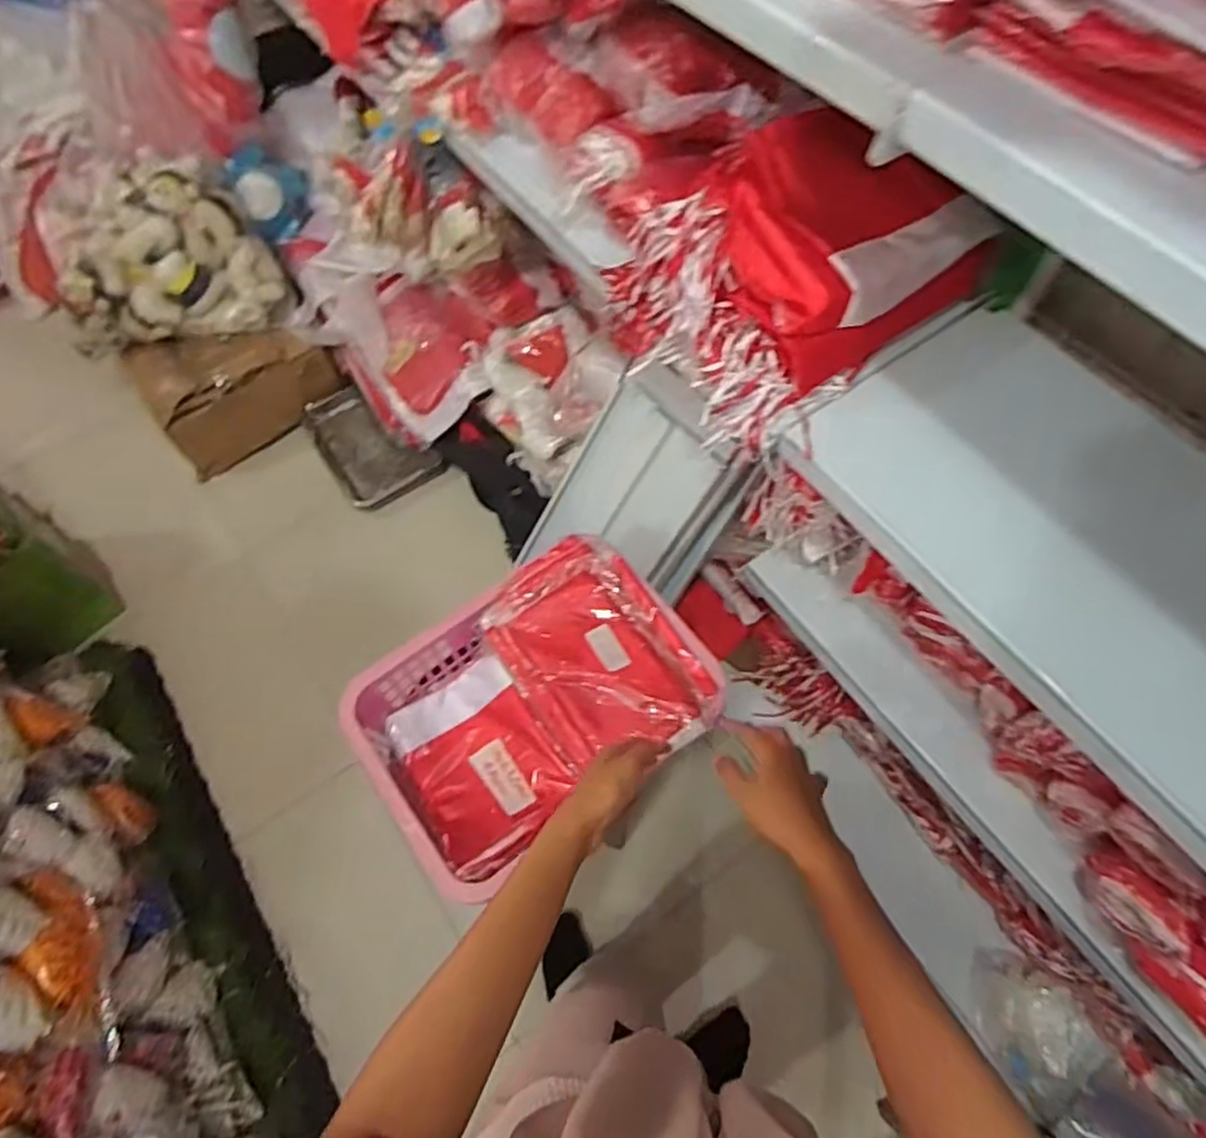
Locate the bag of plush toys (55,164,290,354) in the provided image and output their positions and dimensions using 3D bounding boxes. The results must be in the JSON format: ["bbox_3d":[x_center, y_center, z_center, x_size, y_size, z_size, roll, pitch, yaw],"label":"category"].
[{"bbox_3d":[-0.969,-0.681,1.575,0.441,0.255,0.248,-16,64,-5],"label":"bag of plush toys"}]

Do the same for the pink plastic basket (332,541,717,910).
[{"bbox_3d":[-0.084,0.168,0.897,0.394,0.133,0.293,-34,67,-14],"label":"pink plastic basket"}]

